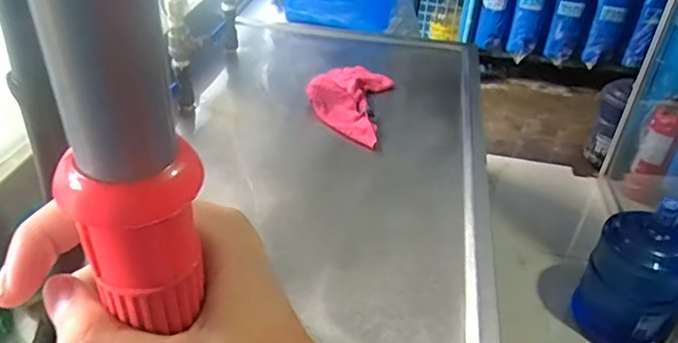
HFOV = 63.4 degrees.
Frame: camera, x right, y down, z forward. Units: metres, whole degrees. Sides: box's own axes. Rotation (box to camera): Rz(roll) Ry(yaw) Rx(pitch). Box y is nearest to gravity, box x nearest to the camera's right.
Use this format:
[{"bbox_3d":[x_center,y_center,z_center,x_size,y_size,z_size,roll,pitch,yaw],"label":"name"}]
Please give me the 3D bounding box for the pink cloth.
[{"bbox_3d":[0.018,-0.140,1.021,0.144,0.040,0.255,10,38,8],"label":"pink cloth"}]

